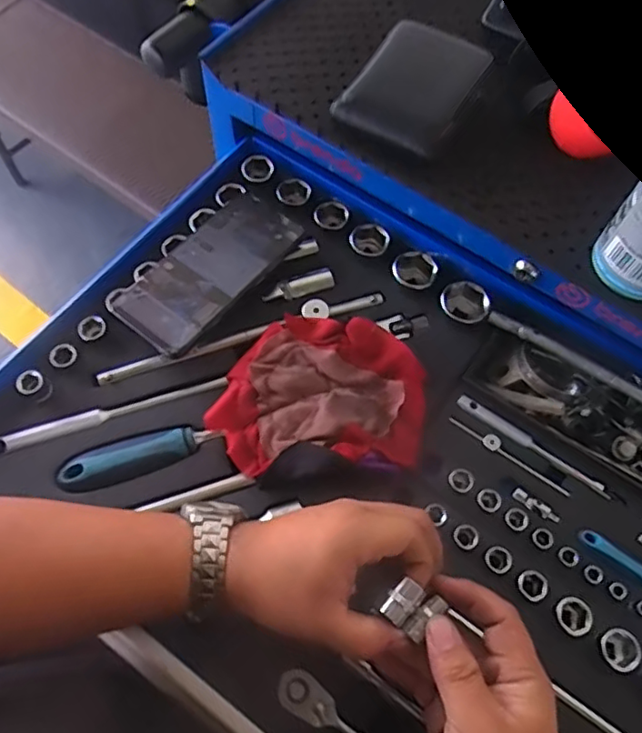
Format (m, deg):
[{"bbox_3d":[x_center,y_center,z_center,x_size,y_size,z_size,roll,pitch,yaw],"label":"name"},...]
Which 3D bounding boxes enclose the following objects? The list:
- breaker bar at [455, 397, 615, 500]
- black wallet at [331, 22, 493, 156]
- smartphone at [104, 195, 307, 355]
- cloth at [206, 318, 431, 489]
[{"bbox_3d":[0.167,0.062,0.473,0.131,0.006,0.012,33,67,13],"label":"breaker bar"},{"bbox_3d":[0.074,-0.225,0.483,0.087,0.023,0.109,31,81,13],"label":"black wallet"},{"bbox_3d":[-0.092,-0.083,0.508,0.074,0.013,0.165,37,68,14],"label":"smartphone"},{"bbox_3d":[0.002,0.026,0.468,0.160,0.021,0.141,9,64,2],"label":"cloth"}]

